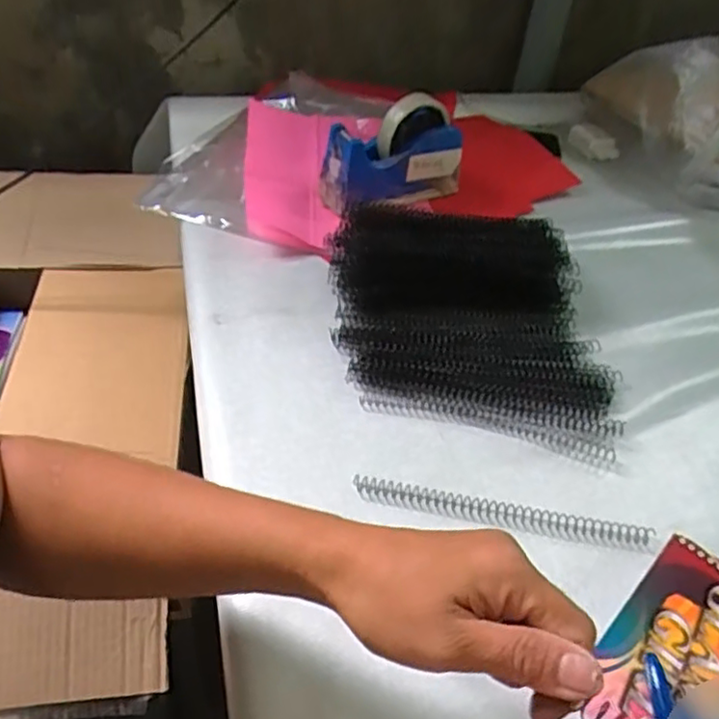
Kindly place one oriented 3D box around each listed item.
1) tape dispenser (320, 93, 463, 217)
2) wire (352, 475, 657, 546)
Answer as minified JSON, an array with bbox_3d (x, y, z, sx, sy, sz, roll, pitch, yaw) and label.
[{"bbox_3d":[0.036,-0.232,0.709,0.160,0.105,0.069,-21,50,-26],"label":"tape dispenser"},{"bbox_3d":[0.100,0.108,0.446,0.208,0.008,0.016,8,44,3],"label":"wire"}]

